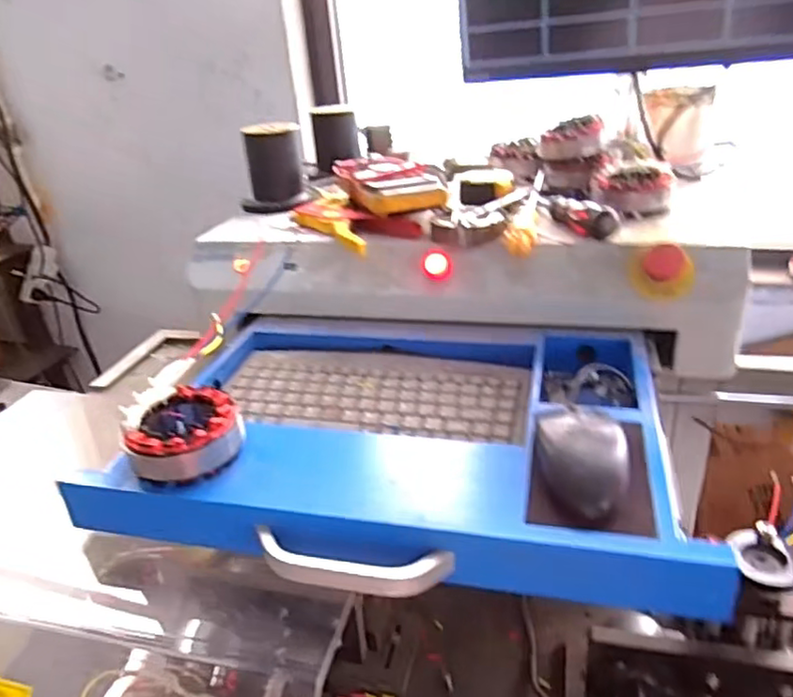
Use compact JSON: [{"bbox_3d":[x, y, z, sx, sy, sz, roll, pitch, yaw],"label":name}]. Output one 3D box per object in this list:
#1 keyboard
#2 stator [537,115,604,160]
[{"bbox_3d":[-0.021,0.038,0.611,0.289,0.015,0.134,1,29,13],"label":"keyboard"},{"bbox_3d":[0.223,-0.271,0.820,0.078,0.042,0.064,1,29,12],"label":"stator"}]

